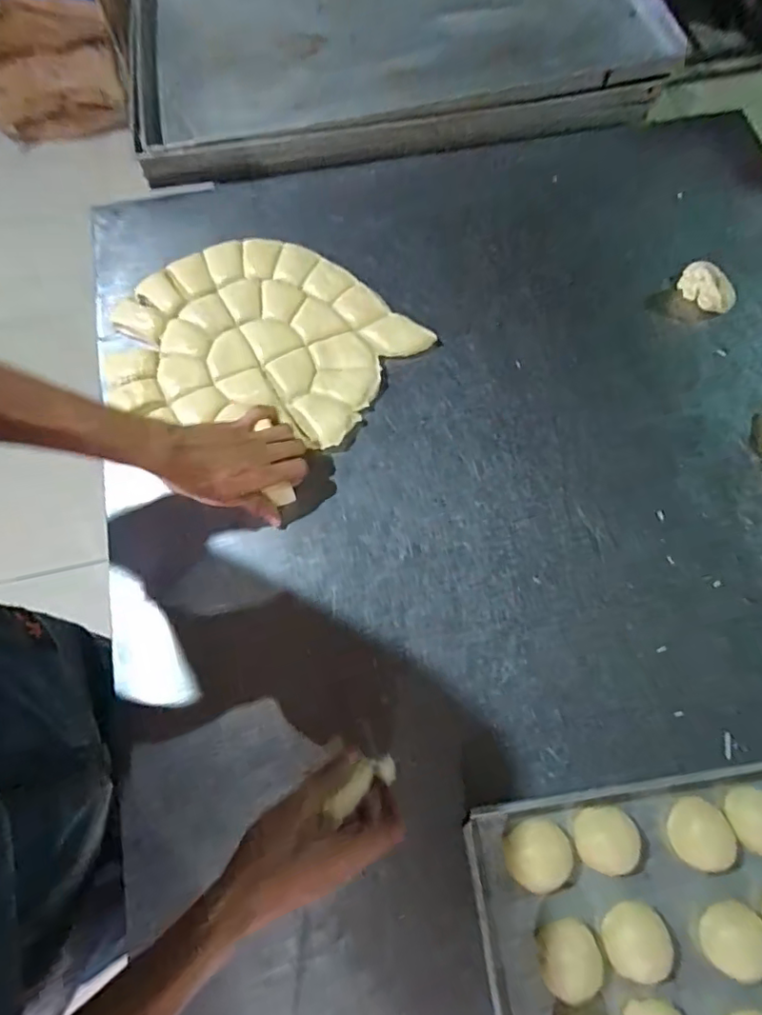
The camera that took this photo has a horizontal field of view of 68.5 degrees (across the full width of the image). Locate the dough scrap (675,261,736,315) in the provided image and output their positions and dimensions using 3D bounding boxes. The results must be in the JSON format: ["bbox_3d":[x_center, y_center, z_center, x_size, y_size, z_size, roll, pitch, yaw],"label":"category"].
[{"bbox_3d":[0.386,-0.259,0.661,0.066,0.024,0.041,38,76,12],"label":"dough scrap"}]

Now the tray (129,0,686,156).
[{"bbox_3d":[0.004,-0.700,0.819,0.706,0.077,0.486,-10,65,0],"label":"tray"}]

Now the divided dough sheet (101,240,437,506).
[{"bbox_3d":[-0.144,-0.185,0.628,0.295,0.024,0.268,36,76,11],"label":"divided dough sheet"}]

